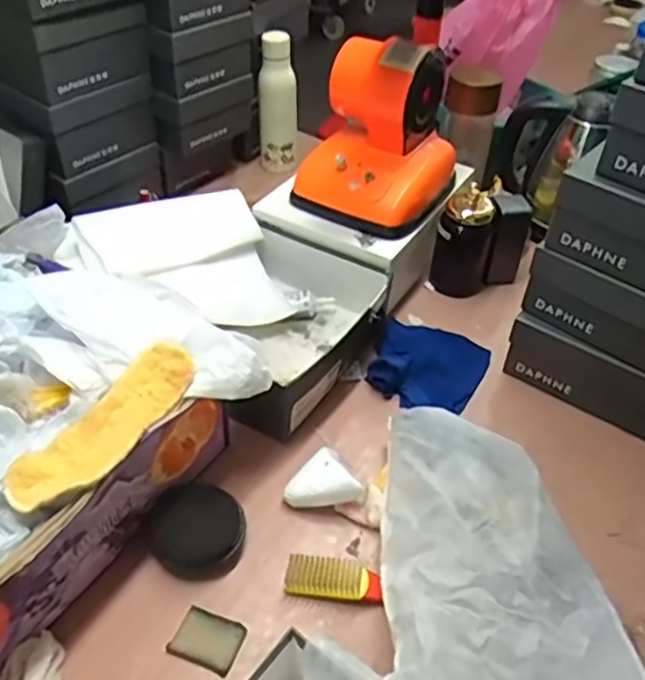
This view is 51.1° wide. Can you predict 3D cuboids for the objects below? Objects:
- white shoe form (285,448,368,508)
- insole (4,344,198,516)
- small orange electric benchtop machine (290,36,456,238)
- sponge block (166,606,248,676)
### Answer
[{"bbox_3d":[0.004,0.155,0.726,0.065,0.036,0.071,33,51,28],"label":"white shoe form"},{"bbox_3d":[-0.192,0.074,0.607,0.066,0.029,0.199,26,47,22],"label":"insole"},{"bbox_3d":[0.080,-0.287,0.918,0.180,0.195,0.192,21,46,18],"label":"small orange electric benchtop machine"},{"bbox_3d":[-0.106,0.276,0.622,0.060,0.008,0.046,17,45,14],"label":"sponge block"}]

